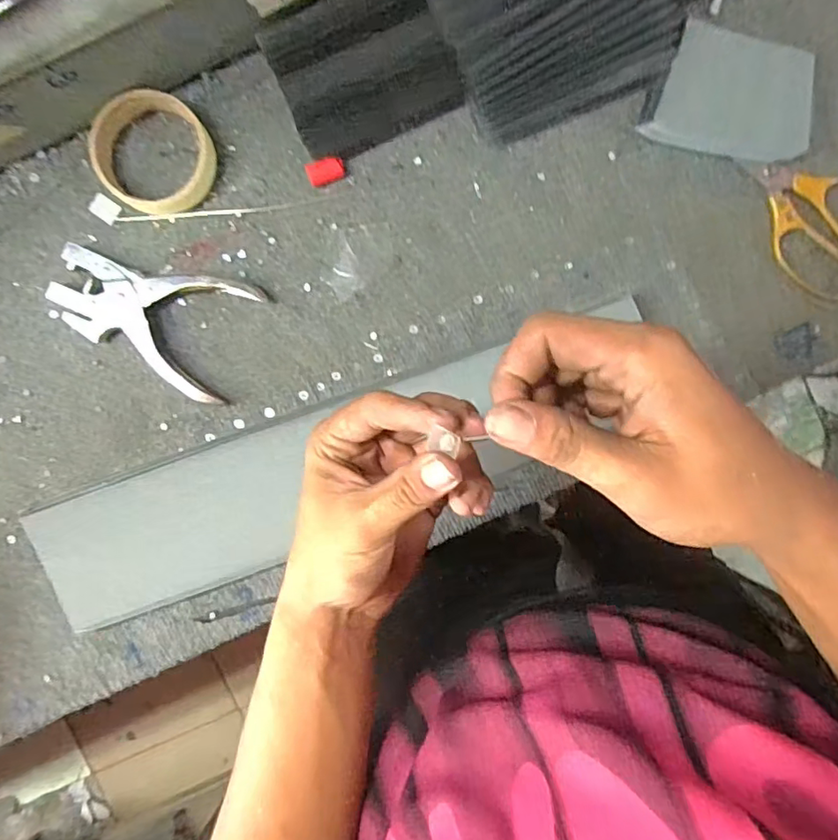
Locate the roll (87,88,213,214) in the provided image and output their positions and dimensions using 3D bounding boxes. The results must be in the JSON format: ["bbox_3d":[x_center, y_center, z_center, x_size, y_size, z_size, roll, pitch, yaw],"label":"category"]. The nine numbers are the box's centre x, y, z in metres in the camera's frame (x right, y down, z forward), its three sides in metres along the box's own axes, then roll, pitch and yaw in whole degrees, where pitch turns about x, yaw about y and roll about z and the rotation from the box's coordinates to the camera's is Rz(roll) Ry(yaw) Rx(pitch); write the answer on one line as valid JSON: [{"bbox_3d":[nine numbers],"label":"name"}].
[{"bbox_3d":[-0.201,-0.202,0.431,0.084,0.026,0.084,0,92,-1],"label":"roll"}]

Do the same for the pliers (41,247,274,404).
[{"bbox_3d":[-0.211,-0.085,0.439,0.148,0.020,0.094,24,92,-2],"label":"pliers"}]

